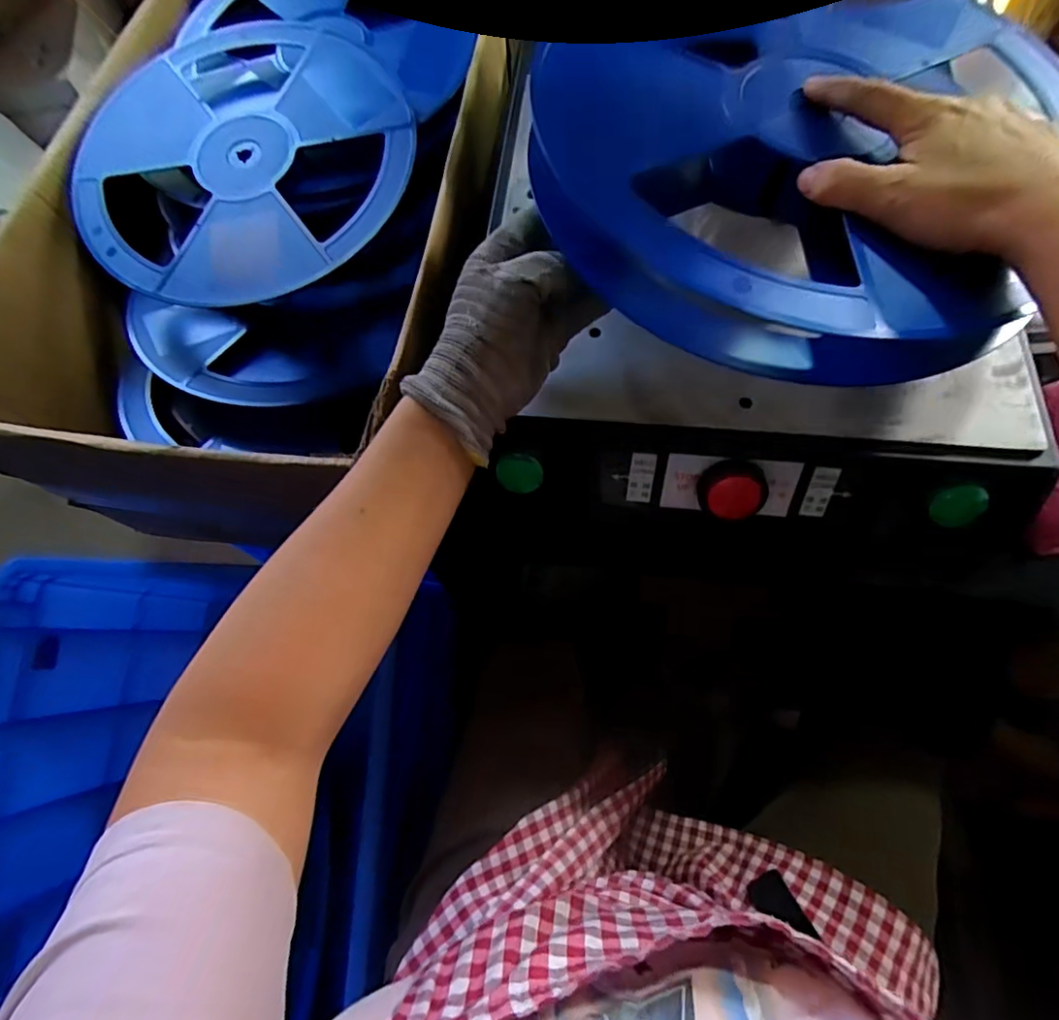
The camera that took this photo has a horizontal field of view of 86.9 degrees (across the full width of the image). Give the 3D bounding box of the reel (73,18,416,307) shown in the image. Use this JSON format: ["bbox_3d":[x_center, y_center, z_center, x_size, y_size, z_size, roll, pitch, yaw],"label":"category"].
[{"bbox_3d":[-0.271,-0.346,0.536,0.307,0.042,0.316,-1,69,3],"label":"reel"}]

